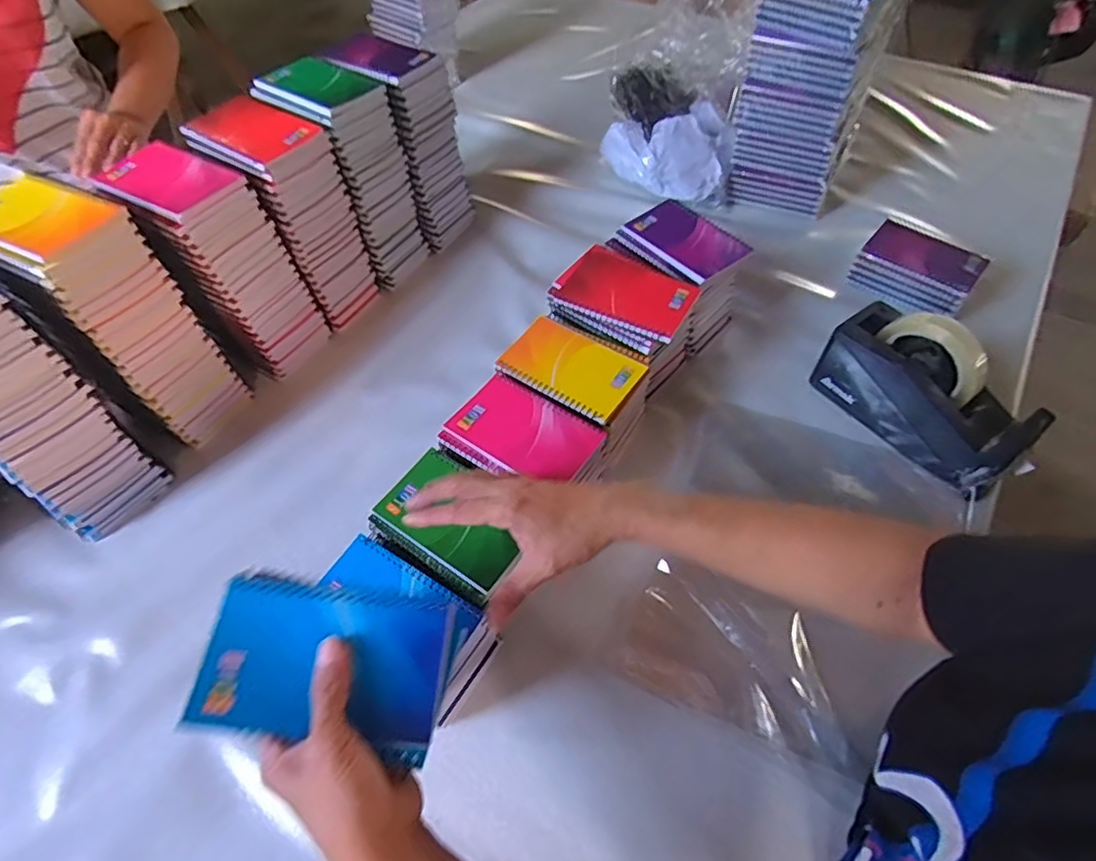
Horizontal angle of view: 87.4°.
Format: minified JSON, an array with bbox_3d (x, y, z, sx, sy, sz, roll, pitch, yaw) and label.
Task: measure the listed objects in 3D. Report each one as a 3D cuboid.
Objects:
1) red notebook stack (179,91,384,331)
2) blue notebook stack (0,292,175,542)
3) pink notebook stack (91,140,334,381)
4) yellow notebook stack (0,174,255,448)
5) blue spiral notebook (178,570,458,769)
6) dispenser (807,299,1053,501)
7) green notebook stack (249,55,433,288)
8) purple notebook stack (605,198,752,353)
[{"bbox_3d":[-0.306,-0.251,0.688,0.141,0.227,0.097,31,61,19],"label":"red notebook stack"},{"bbox_3d":[-0.481,-0.028,0.524,0.149,0.245,0.095,35,62,21],"label":"blue notebook stack"},{"bbox_3d":[-0.355,-0.178,0.638,0.139,0.214,0.091,27,60,16],"label":"pink notebook stack"},{"bbox_3d":[-0.429,-0.112,0.584,0.138,0.242,0.091,29,60,18],"label":"yellow notebook stack"},{"bbox_3d":[-0.126,0.132,0.332,0.132,0.013,0.085,14,66,-8],"label":"blue spiral notebook"},{"bbox_3d":[0.385,-0.040,0.590,0.071,0.136,0.200,-32,62,-20],"label":"dispenser"},{"bbox_3d":[-0.244,-0.314,0.721,0.140,0.230,0.095,33,62,20],"label":"green notebook stack"},{"bbox_3d":[0.153,-0.186,0.689,0.103,0.120,0.136,-38,64,-23],"label":"purple notebook stack"}]

